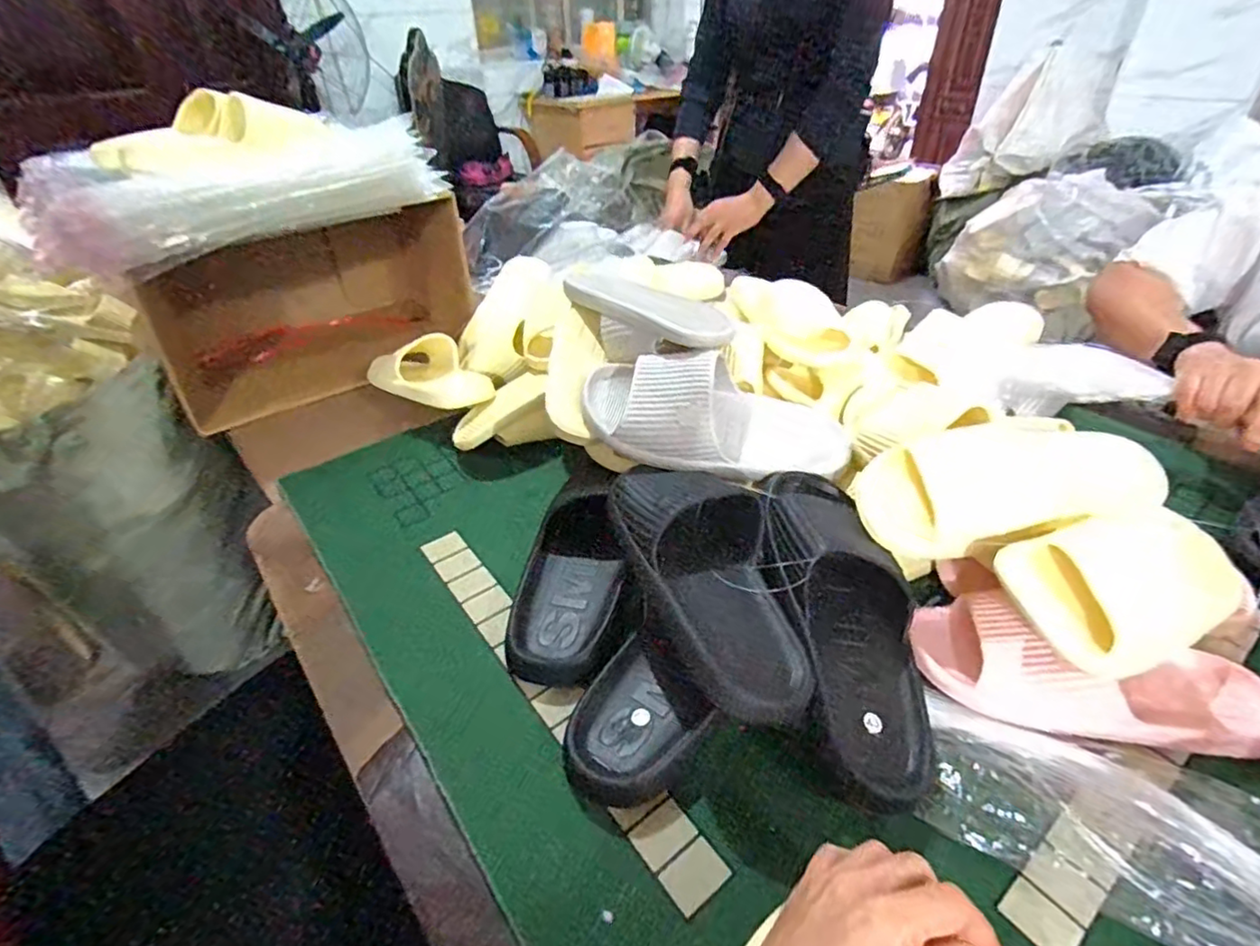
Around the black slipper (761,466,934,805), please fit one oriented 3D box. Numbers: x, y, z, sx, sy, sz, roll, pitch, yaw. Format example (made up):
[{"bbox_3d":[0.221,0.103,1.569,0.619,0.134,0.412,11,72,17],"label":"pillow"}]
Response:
[{"bbox_3d":[0.164,0.104,0.475,0.104,0.072,0.270,-8,61,-1],"label":"black slipper"}]

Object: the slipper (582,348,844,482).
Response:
[{"bbox_3d":[0.089,-0.057,0.595,0.262,0.093,0.102,12,41,-7],"label":"slipper"}]

